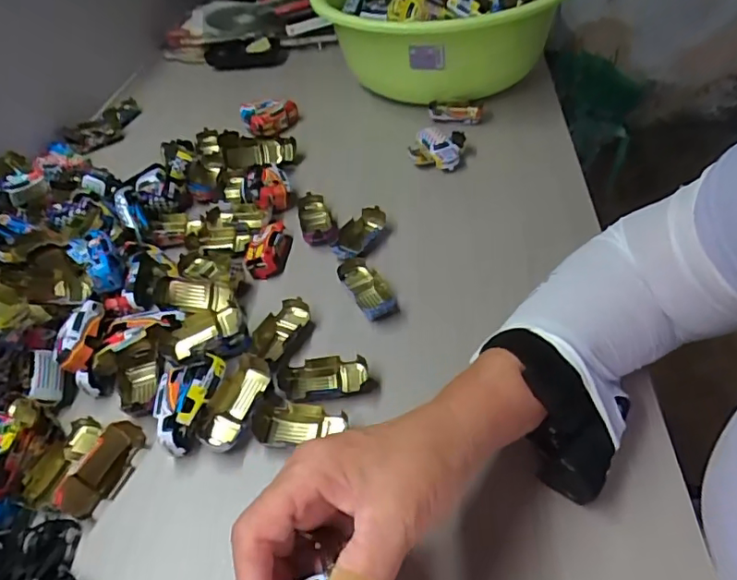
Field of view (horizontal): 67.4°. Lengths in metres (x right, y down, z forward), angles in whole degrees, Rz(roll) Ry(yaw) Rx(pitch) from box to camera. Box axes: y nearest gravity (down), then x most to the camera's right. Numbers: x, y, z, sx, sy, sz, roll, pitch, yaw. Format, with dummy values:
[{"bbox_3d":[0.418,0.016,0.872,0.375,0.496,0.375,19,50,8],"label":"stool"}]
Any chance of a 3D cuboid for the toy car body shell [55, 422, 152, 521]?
[{"bbox_3d":[-0.176,0.116,0.362,0.028,0.024,0.063,4,45,12],"label":"toy car body shell"}]

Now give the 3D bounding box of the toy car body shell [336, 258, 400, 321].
[{"bbox_3d":[-0.001,-0.004,0.465,0.034,0.014,0.071,-22,46,-15],"label":"toy car body shell"}]

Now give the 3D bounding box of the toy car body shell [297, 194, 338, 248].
[{"bbox_3d":[-0.050,-0.067,0.537,0.032,0.020,0.076,-13,44,-6],"label":"toy car body shell"}]

